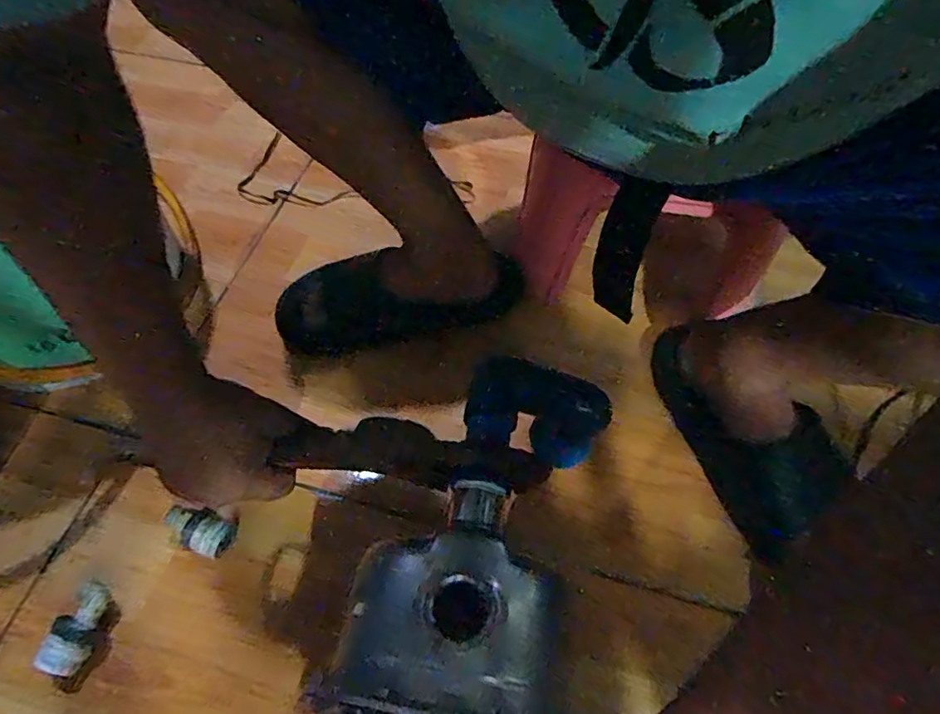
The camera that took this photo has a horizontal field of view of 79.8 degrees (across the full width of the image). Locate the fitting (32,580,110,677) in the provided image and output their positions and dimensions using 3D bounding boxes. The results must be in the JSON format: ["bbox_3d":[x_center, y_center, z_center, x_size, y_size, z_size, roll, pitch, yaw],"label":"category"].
[{"bbox_3d":[-0.318,0.224,0.462,0.032,0.041,0.068,11,59,8],"label":"fitting"}]

